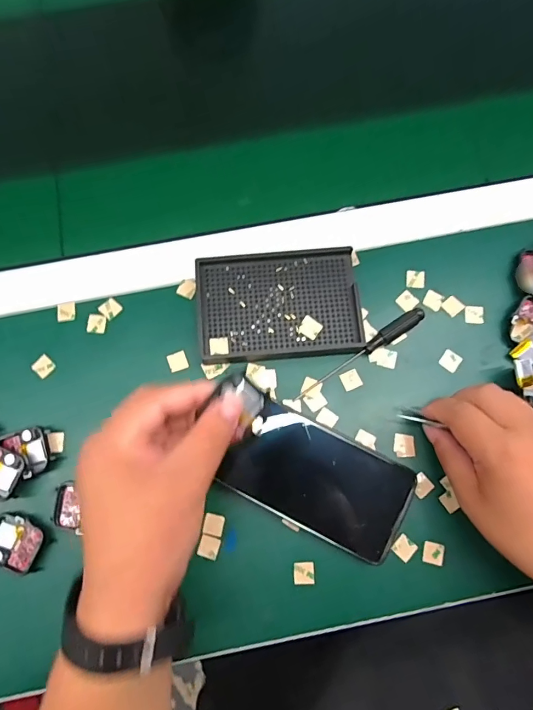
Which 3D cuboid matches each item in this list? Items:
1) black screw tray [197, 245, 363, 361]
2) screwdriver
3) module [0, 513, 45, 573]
[{"bbox_3d":[0.010,-0.043,0.379,0.134,0.022,0.091,-4,76,-1],"label":"black screw tray"},{"bbox_3d":[0.079,0.000,0.370,0.128,0.014,0.013,-34,78,-8],"label":"screwdriver"},{"bbox_3d":[-0.195,0.145,0.339,0.042,0.008,0.035,17,76,4],"label":"module"}]

